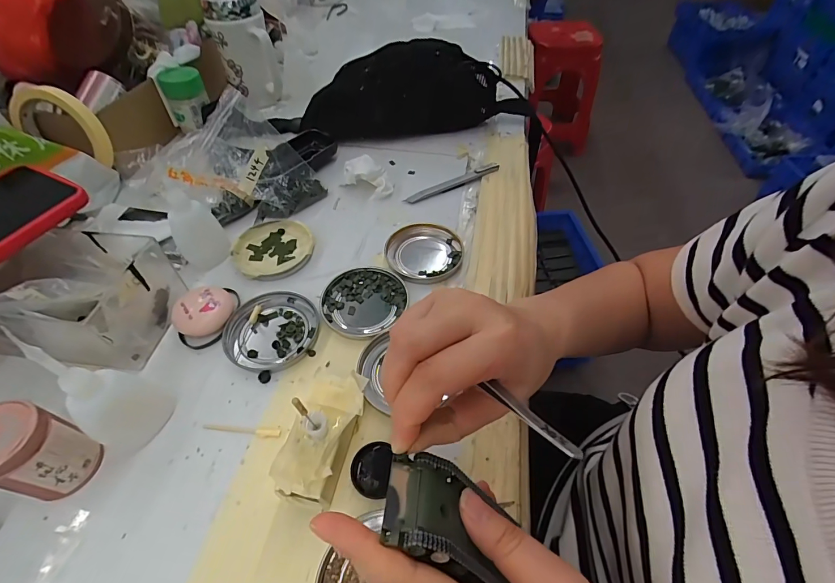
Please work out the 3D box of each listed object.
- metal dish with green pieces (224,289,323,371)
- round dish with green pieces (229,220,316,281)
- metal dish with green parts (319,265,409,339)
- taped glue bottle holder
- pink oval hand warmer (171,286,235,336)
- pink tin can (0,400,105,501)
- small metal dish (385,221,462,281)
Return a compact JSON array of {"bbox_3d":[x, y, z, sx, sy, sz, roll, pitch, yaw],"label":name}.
[{"bbox_3d":[-0.128,0.034,0.338,0.074,0.007,0.077,0,52,0],"label":"metal dish with green pieces"},{"bbox_3d":[-0.149,-0.045,0.399,0.079,0.009,0.079,0,52,0],"label":"round dish with green pieces"},{"bbox_3d":[-0.051,0.008,0.358,0.075,0.007,0.077,0,52,0],"label":"metal dish with green parts"},{"bbox_3d":[-0.063,0.098,0.262,0.046,0.045,0.085,4,52,4],"label":"taped glue bottle holder"},{"bbox_3d":[-0.188,0.018,0.339,0.045,0.021,0.044,0,52,1],"label":"pink oval hand warmer"},{"bbox_3d":[-0.245,0.104,0.246,0.042,0.065,0.043,0,52,0],"label":"pink tin can"},{"bbox_3d":[0.007,-0.038,0.398,0.077,0.015,0.079,0,52,0],"label":"small metal dish"}]

